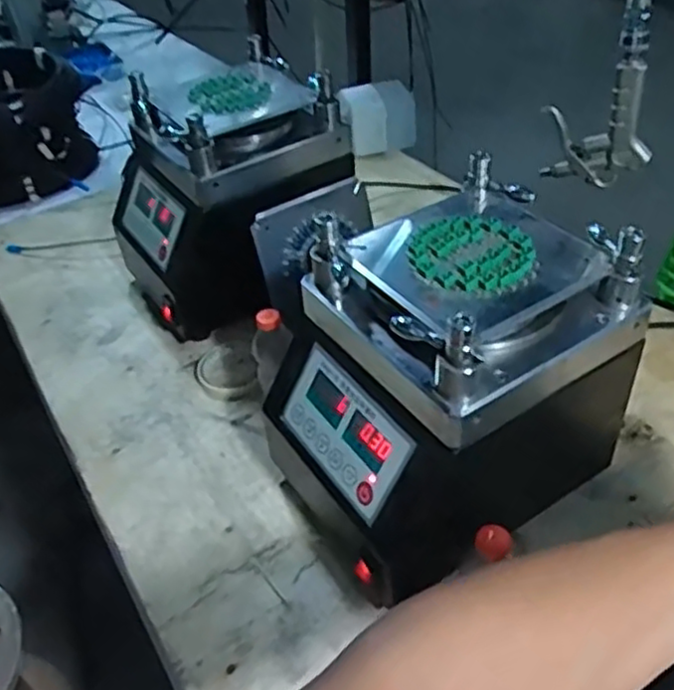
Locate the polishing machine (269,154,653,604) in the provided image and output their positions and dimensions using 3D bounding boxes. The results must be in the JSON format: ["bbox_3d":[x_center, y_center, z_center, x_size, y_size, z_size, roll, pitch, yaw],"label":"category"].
[{"bbox_3d":[0.097,0.036,0.657,0.272,0.270,0.228,-26,45,-22],"label":"polishing machine"}]

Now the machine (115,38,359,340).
[{"bbox_3d":[-0.149,-0.204,0.961,0.276,0.285,0.227,-25,44,-21],"label":"machine"}]

